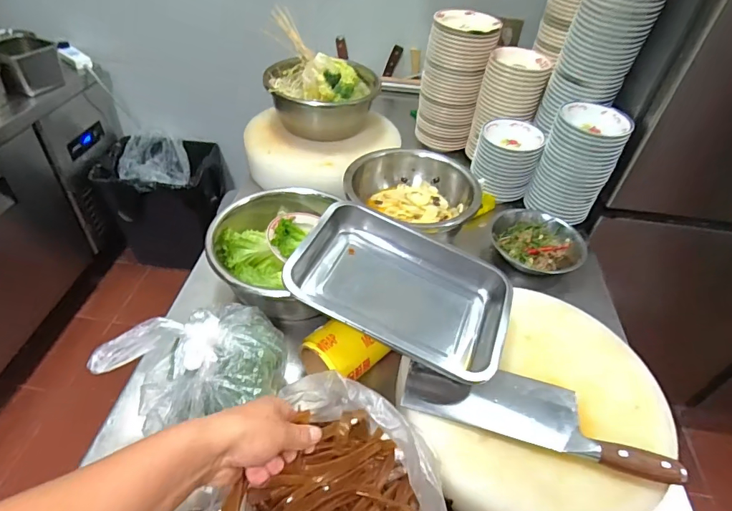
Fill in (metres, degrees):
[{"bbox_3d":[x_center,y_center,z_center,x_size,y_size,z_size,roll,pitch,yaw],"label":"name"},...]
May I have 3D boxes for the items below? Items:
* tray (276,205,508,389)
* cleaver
[{"bbox_3d":[0.051,0.049,0.655,0.314,0.071,0.203,21,56,2],"label":"tray"},{"bbox_3d":[0.221,0.209,0.585,0.337,0.030,0.090,13,43,8],"label":"cleaver"}]

